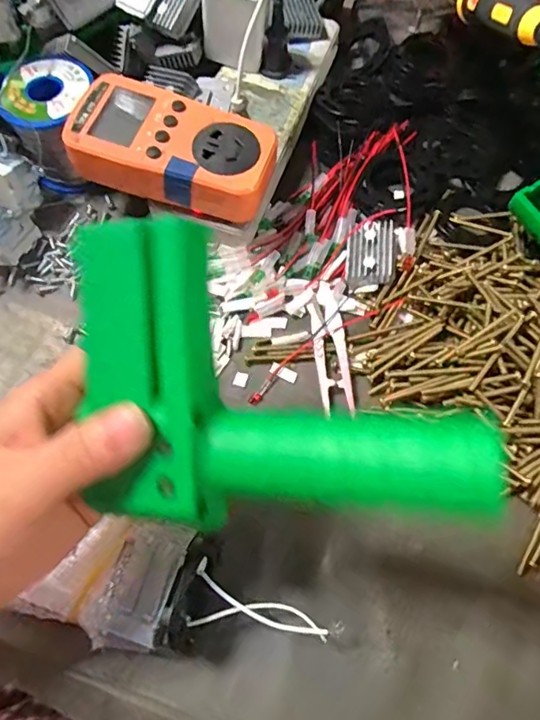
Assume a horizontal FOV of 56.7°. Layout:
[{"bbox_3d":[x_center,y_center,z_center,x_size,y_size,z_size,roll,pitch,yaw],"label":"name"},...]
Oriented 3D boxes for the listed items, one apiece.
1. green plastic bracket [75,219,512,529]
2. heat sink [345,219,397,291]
[{"bbox_3d":[-0.006,0.026,0.192,0.161,0.046,0.106,30,103,10],"label":"green plastic bracket"},{"bbox_3d":[0.070,-0.072,0.345,0.033,0.014,0.048,8,68,2],"label":"heat sink"}]

